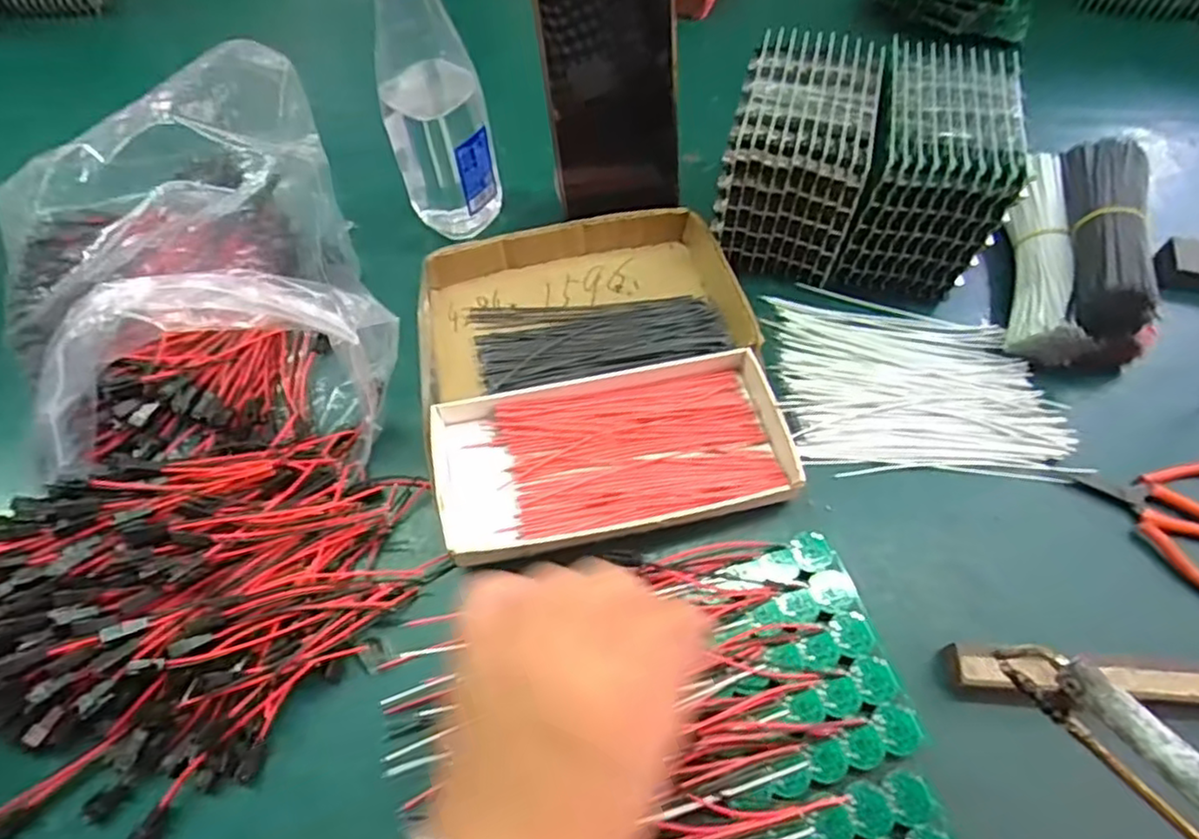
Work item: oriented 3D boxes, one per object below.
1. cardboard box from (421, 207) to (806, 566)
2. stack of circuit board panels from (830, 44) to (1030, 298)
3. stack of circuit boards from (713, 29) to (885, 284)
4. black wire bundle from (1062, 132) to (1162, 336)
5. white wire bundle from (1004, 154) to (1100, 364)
[{"bbox_3d":[-0.004,-0.033,0.402,0.194,0.027,0.211,-10,62,-4],"label":"cardboard box"},{"bbox_3d":[0.202,-0.158,0.423,0.078,0.111,0.112,12,60,6],"label":"stack of circuit board panels"},{"bbox_3d":[0.122,-0.166,0.430,0.080,0.104,0.102,11,60,6],"label":"stack of circuit boards"},{"bbox_3d":[0.301,-0.116,0.396,0.033,0.035,0.140,13,63,8],"label":"black wire bundle"},{"bbox_3d":[0.281,-0.100,0.427,0.035,0.040,0.140,9,62,6],"label":"white wire bundle"}]

